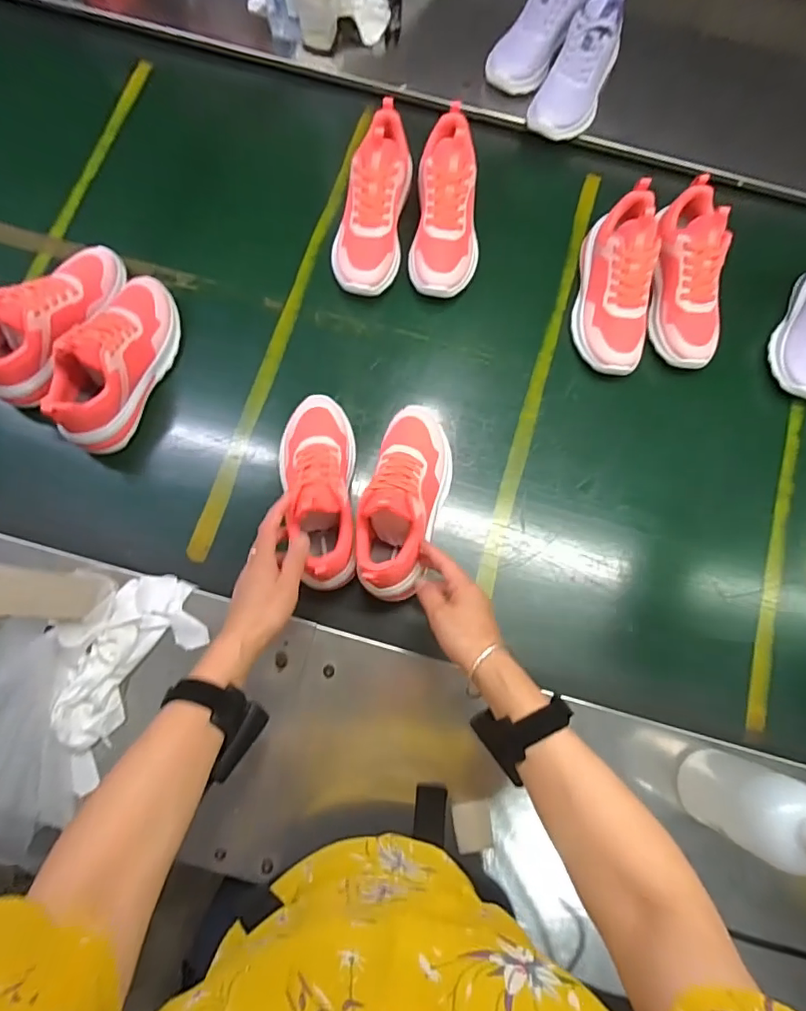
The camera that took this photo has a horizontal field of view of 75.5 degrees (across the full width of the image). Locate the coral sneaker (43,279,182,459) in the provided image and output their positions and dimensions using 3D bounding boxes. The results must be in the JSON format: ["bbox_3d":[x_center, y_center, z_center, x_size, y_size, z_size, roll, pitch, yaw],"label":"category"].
[{"bbox_3d":[-0.348,-0.185,0.634,0.079,0.098,0.234,19,75,4],"label":"coral sneaker"}]

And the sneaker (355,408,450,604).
[{"bbox_3d":[0.003,-0.015,0.593,0.086,0.104,0.225,14,65,3],"label":"sneaker"}]

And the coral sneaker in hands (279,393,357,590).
[{"bbox_3d":[-0.097,-0.027,0.590,0.085,0.096,0.225,-7,69,-3],"label":"coral sneaker in hands"}]

